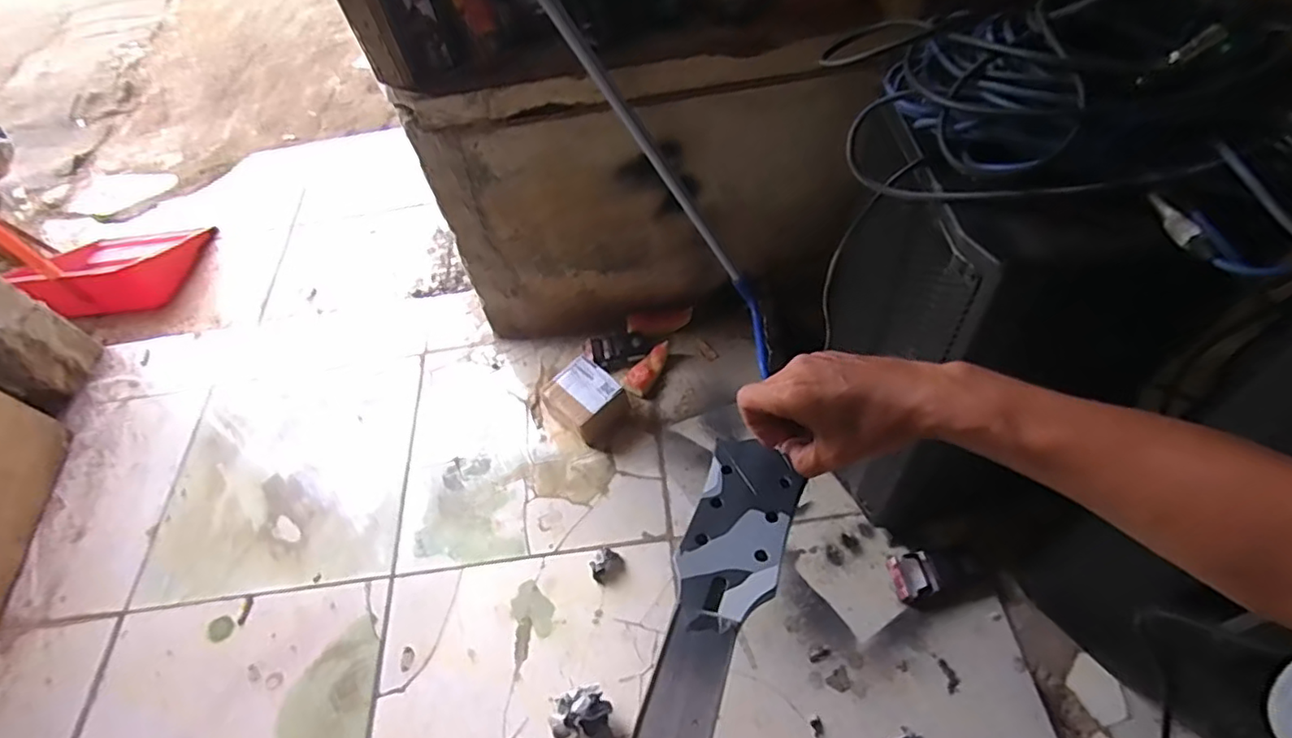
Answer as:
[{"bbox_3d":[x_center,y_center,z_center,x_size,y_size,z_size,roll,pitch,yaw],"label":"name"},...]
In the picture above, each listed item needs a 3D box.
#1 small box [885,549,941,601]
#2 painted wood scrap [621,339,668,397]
[{"bbox_3d":[0.346,0.270,0.801,0.056,0.032,0.058,-8,54,2],"label":"small box"},{"bbox_3d":[0.005,-0.002,1.030,0.045,0.028,0.101,30,63,25],"label":"painted wood scrap"}]

